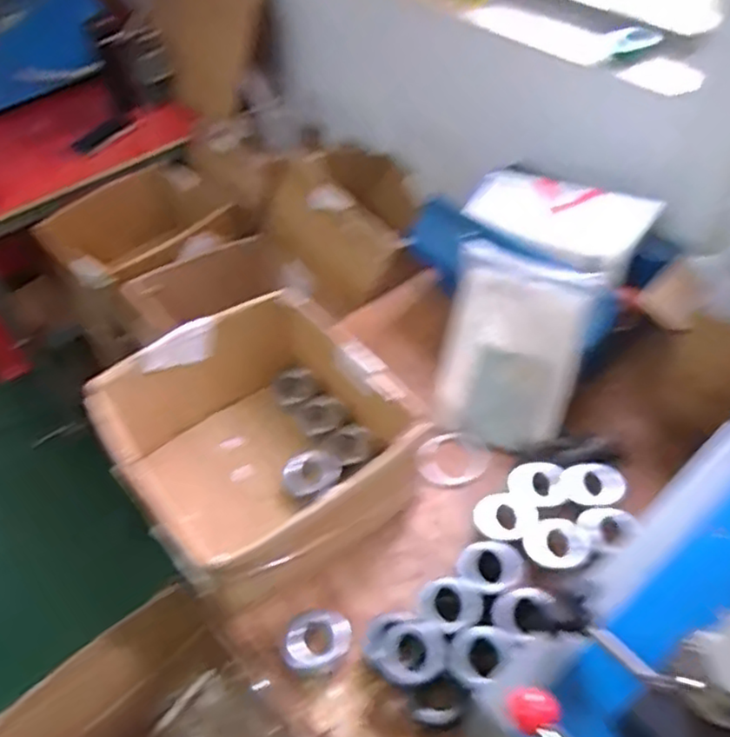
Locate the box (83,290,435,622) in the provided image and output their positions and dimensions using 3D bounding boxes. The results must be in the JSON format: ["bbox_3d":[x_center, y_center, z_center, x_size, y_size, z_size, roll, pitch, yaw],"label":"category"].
[{"bbox_3d":[-0.136,0.099,0.915,0.343,0.176,0.344,-31,54,-21],"label":"box"}]

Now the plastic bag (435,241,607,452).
[{"bbox_3d":[0.212,-0.023,0.987,0.192,0.276,0.052,18,25,18],"label":"plastic bag"}]

